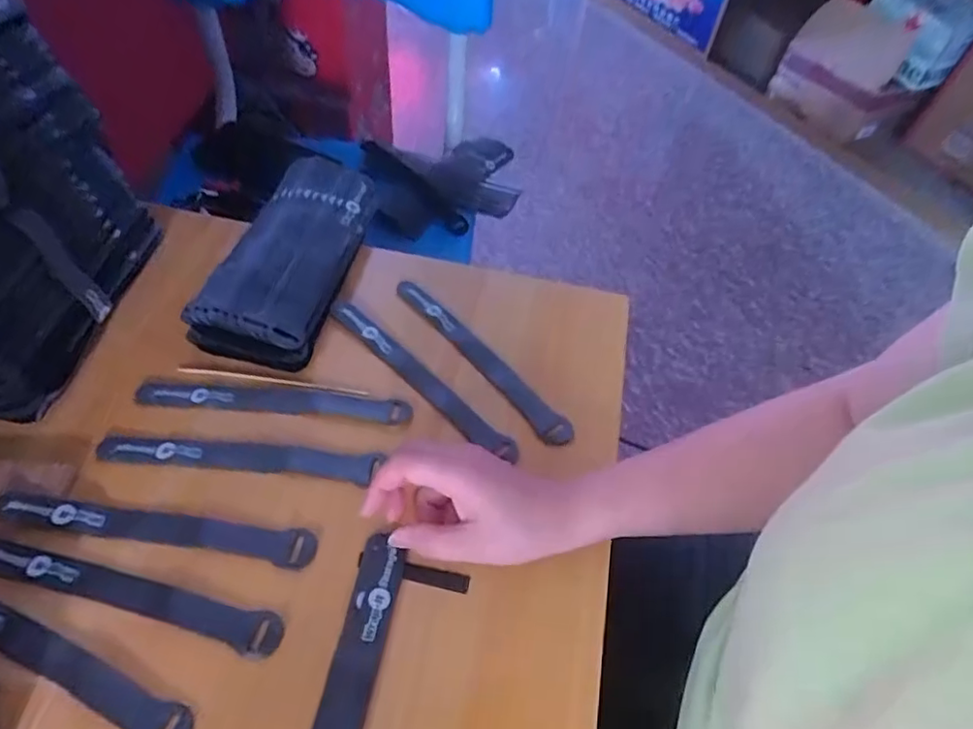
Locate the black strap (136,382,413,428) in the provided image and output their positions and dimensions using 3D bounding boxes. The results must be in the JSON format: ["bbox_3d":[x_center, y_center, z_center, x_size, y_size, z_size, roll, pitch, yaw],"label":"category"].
[{"bbox_3d":[-0.159,0.028,0.450,0.203,0.004,0.023,5,52,2],"label":"black strap"}]

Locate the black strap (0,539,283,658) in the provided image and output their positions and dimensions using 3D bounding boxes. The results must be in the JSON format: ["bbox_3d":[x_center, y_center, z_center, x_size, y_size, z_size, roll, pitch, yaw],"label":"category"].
[{"bbox_3d":[-0.223,0.139,0.367,0.205,0.005,0.023,15,55,4],"label":"black strap"}]

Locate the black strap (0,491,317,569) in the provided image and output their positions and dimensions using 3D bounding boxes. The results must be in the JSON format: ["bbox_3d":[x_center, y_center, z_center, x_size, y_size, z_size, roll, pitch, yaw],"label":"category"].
[{"bbox_3d":[-0.216,0.105,0.392,0.208,0.004,0.023,10,55,0],"label":"black strap"}]

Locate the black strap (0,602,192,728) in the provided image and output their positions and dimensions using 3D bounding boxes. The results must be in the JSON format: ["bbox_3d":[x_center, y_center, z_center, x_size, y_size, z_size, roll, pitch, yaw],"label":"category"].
[{"bbox_3d":[-0.250,0.162,0.334,0.198,0.004,0.024,20,58,13],"label":"black strap"}]

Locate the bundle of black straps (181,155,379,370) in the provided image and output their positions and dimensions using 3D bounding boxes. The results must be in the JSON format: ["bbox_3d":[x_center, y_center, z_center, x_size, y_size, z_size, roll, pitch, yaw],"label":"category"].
[{"bbox_3d":[-0.157,-0.104,0.495,0.087,0.028,0.216,11,55,1],"label":"bundle of black straps"}]

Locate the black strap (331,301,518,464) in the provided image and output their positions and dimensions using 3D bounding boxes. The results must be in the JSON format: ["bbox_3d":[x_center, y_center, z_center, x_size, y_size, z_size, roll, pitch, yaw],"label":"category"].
[{"bbox_3d":[-0.053,0.011,0.451,0.183,0.011,0.020,39,60,19],"label":"black strap"}]

